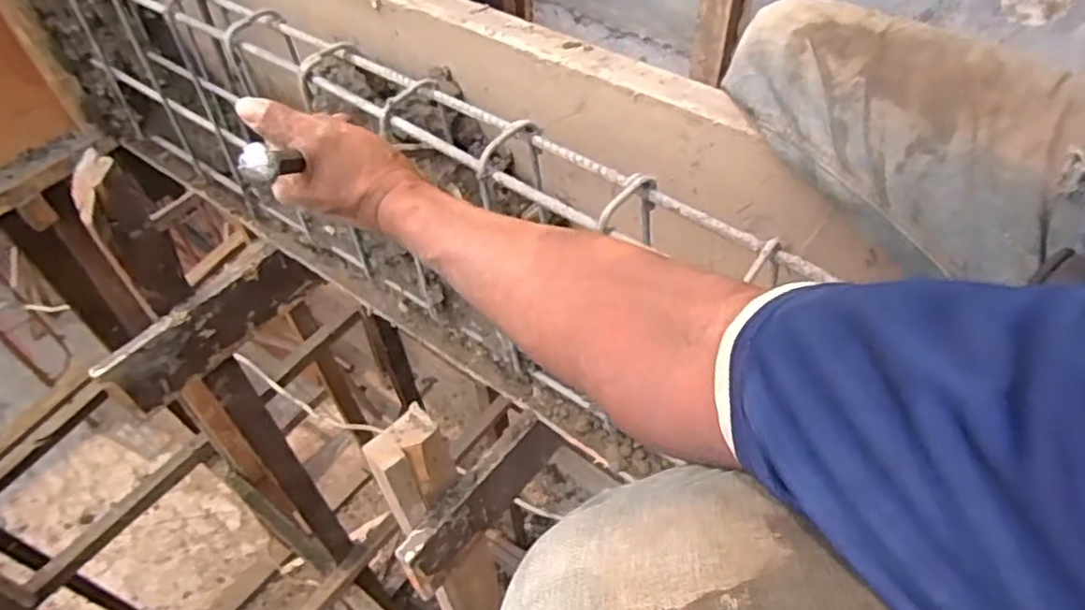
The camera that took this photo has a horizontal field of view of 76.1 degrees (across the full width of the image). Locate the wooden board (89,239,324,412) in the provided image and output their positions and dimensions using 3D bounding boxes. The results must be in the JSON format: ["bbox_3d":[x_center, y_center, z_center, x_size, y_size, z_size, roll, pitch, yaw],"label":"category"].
[{"bbox_3d":[-0.532,0.025,1.130,0.031,0.131,0.335,33,62,25],"label":"wooden board"}]

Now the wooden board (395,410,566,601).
[{"bbox_3d":[-0.079,0.254,0.916,0.033,0.135,0.265,32,62,25],"label":"wooden board"}]

